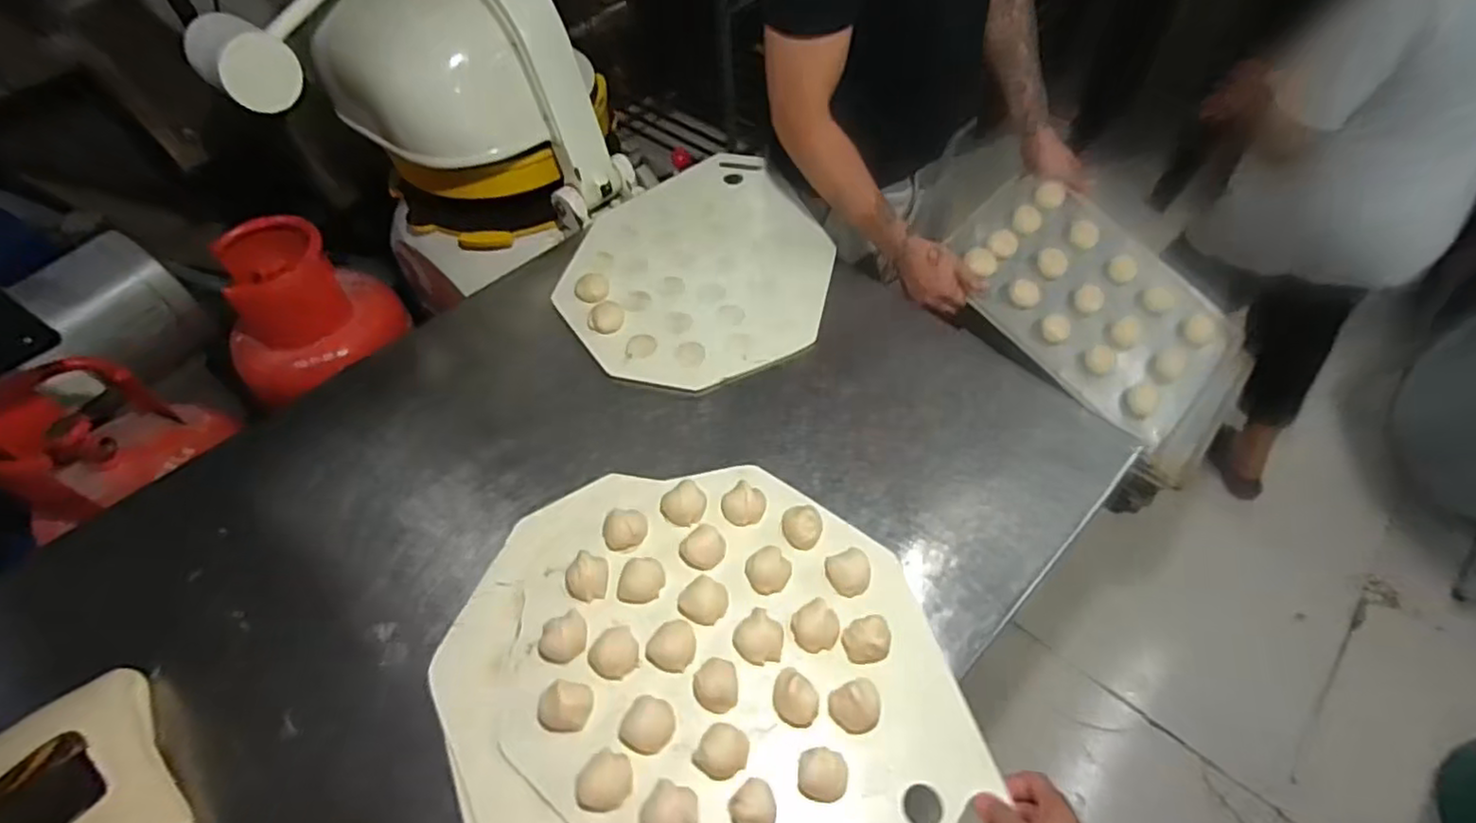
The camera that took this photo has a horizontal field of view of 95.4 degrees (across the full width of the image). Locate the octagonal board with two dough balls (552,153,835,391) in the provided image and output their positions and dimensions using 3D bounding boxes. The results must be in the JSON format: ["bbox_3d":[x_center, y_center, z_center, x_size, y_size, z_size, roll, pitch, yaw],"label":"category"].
[{"bbox_3d":[-0.066,-0.234,1.087,0.448,0.048,0.472,-26,56,-15],"label":"octagonal board with two dough balls"}]

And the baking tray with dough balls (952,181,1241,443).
[{"bbox_3d":[0.566,-0.188,1.086,0.355,0.041,0.431,-39,81,-22],"label":"baking tray with dough balls"}]

